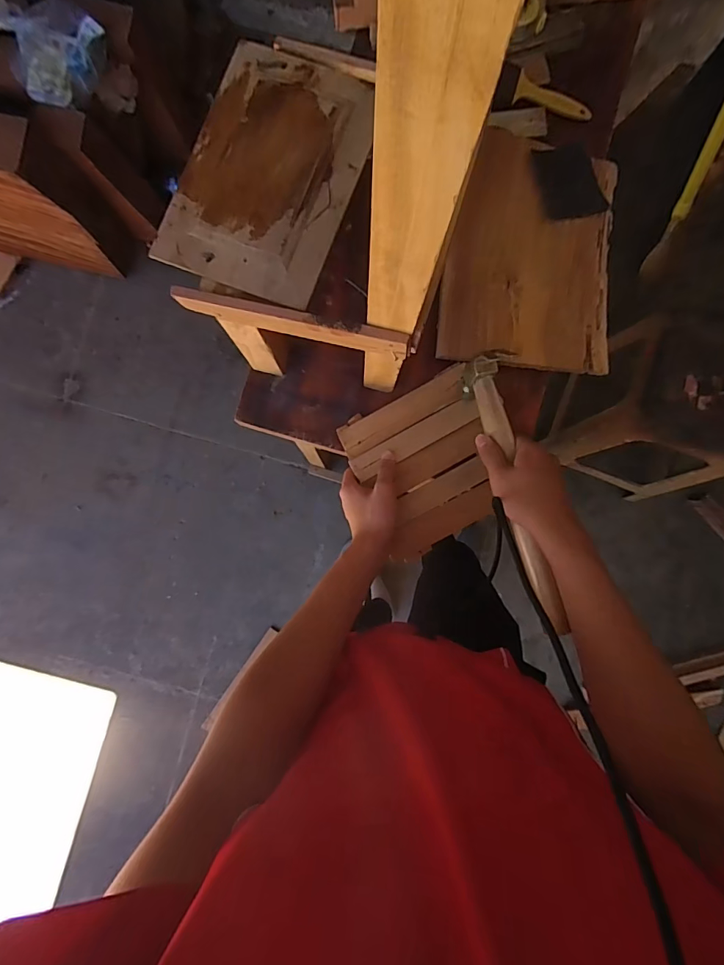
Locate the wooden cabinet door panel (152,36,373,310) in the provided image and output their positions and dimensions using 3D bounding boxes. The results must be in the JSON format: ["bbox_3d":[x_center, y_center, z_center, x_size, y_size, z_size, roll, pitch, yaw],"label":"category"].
[{"bbox_3d":[-0.081,-0.277,0.398,0.152,0.015,0.213,21,90,6],"label":"wooden cabinet door panel"}]

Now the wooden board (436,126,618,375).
[{"bbox_3d":[0.227,-0.306,0.602,0.228,0.015,0.300,5,88,-6],"label":"wooden board"}]

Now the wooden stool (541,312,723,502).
[{"bbox_3d":[0.632,-0.160,0.978,0.290,0.342,0.284,24,86,1],"label":"wooden stool"}]

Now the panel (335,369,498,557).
[{"bbox_3d":[0.086,-0.024,0.585,0.174,0.023,0.197,-26,86,4],"label":"panel"}]

